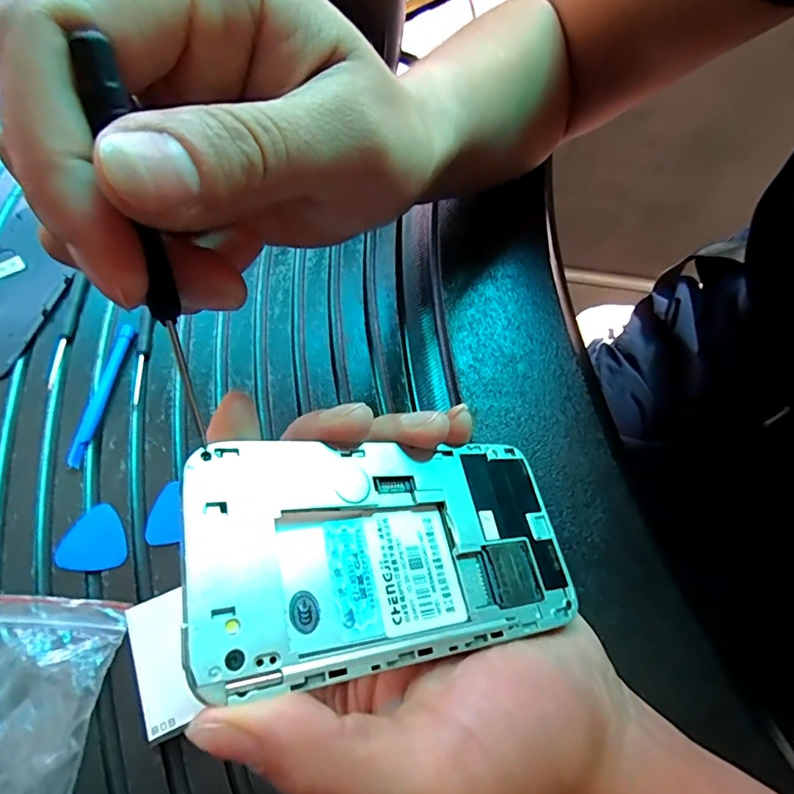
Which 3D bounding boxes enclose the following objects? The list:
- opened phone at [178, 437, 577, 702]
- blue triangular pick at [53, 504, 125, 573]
[{"bbox_3d":[0.001,0.042,0.148,0.115,0.005,0.057,3,59,-32],"label":"opened phone"},{"bbox_3d":[-0.143,0.066,0.240,0.029,0.004,0.030,-14,64,-9],"label":"blue triangular pick"}]

